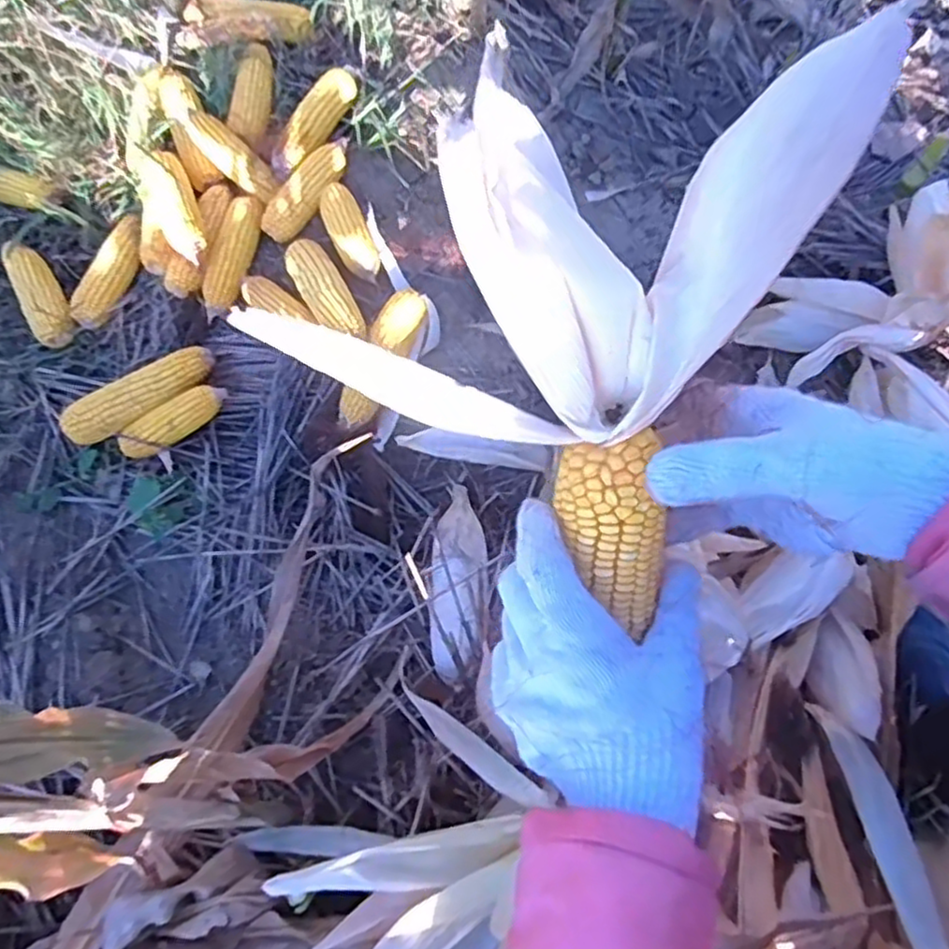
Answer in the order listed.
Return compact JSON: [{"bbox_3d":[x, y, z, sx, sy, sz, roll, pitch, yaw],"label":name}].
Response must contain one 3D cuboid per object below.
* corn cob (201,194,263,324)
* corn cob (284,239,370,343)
[{"bbox_3d":[-0.329,-0.297,0.946,0.050,0.055,0.178,10,67,5],"label":"corn cob"},{"bbox_3d":[-0.190,-0.236,0.878,0.061,0.048,0.194,-29,69,-11],"label":"corn cob"}]

